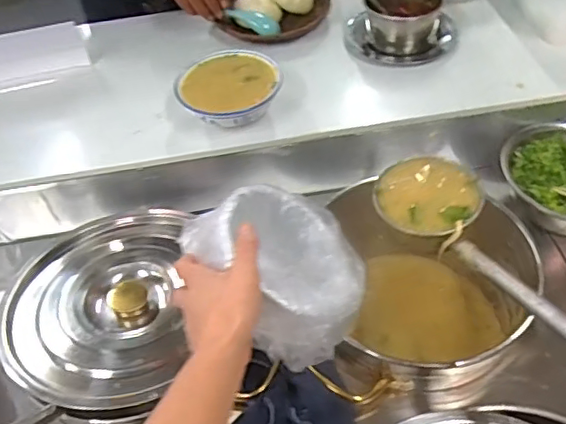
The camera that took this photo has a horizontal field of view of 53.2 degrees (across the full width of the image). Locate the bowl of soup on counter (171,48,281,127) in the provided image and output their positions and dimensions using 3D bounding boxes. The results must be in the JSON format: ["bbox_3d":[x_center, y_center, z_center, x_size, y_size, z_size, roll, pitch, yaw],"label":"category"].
[{"bbox_3d":[-0.085,-0.185,0.886,0.150,0.061,0.141,-3,48,4],"label":"bowl of soup on counter"}]

